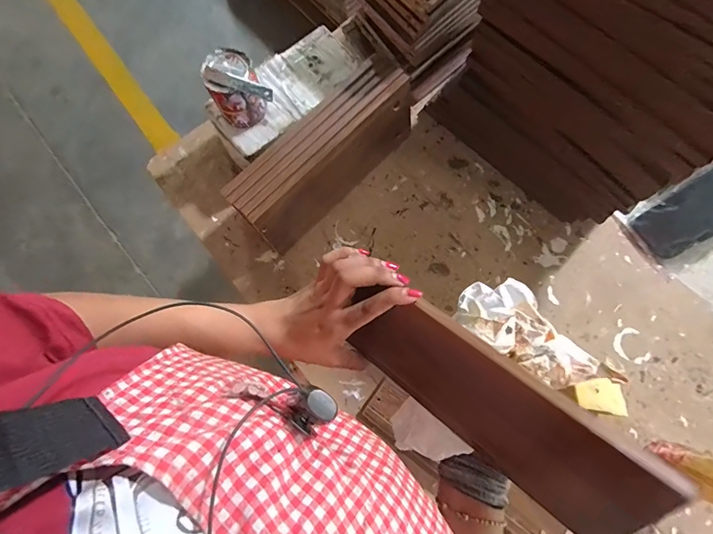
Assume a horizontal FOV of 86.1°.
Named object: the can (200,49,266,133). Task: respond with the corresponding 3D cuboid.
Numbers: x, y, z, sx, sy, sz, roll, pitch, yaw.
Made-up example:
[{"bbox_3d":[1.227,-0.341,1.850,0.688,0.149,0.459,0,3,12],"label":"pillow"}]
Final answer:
[{"bbox_3d":[-0.158,-0.232,0.499,0.061,0.074,0.062,0,77,0],"label":"can"}]

